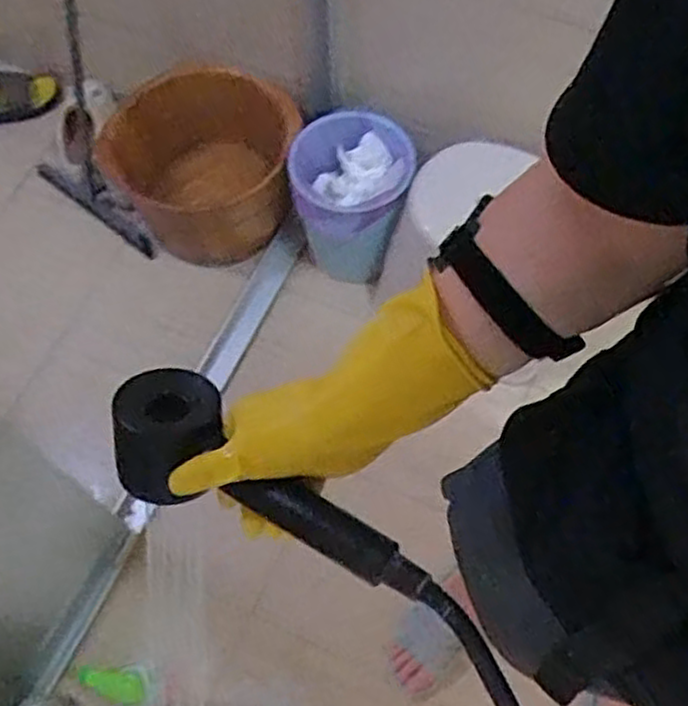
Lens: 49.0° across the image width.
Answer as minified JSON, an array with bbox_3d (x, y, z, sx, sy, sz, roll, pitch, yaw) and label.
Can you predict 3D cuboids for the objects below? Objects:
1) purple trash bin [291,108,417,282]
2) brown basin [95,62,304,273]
[{"bbox_3d":[0.017,-0.279,1.426,0.213,0.265,0.230,0,65,1],"label":"purple trash bin"},{"bbox_3d":[-0.291,-0.364,1.476,0.381,0.275,0.329,-4,65,-1],"label":"brown basin"}]

